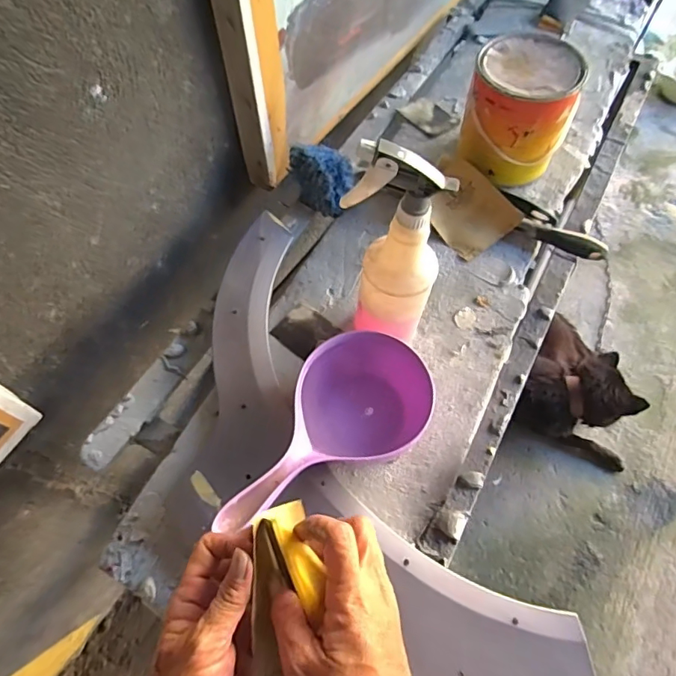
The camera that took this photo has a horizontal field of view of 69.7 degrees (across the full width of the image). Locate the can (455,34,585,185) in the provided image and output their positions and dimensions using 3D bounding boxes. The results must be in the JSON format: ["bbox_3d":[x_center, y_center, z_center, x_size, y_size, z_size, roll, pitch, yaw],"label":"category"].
[{"bbox_3d":[0.283,-0.359,0.783,0.155,0.177,0.151,0,61,0],"label":"can"}]

